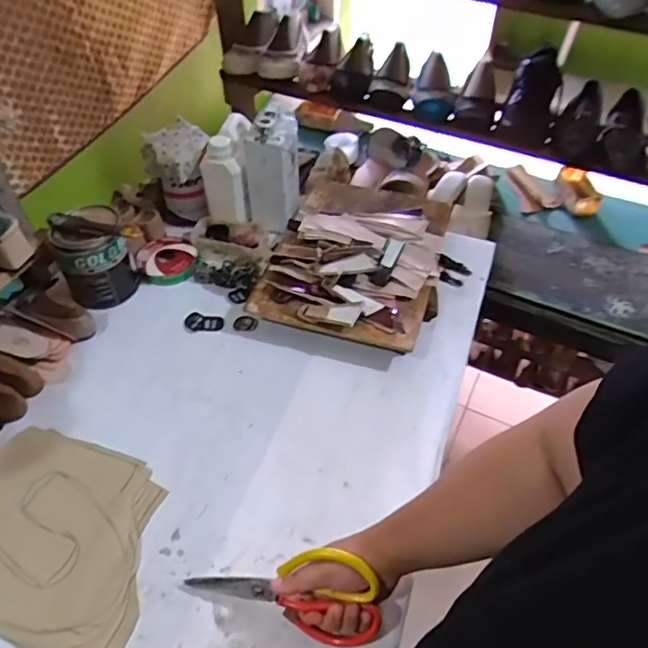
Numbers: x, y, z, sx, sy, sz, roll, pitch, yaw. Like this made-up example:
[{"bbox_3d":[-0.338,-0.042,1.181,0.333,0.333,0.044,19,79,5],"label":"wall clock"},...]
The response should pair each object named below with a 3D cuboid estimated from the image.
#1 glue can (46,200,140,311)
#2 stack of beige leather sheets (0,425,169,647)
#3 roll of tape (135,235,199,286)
[{"bbox_3d":[-0.361,-0.110,0.884,0.105,0.130,0.116,-20,53,-19],"label":"glue can"},{"bbox_3d":[-0.309,0.246,0.662,0.264,0.010,0.222,17,51,13],"label":"stack of beige leather sheets"},{"bbox_3d":[-0.265,-0.108,0.956,0.098,0.028,0.094,1,49,-1],"label":"roll of tape"}]

